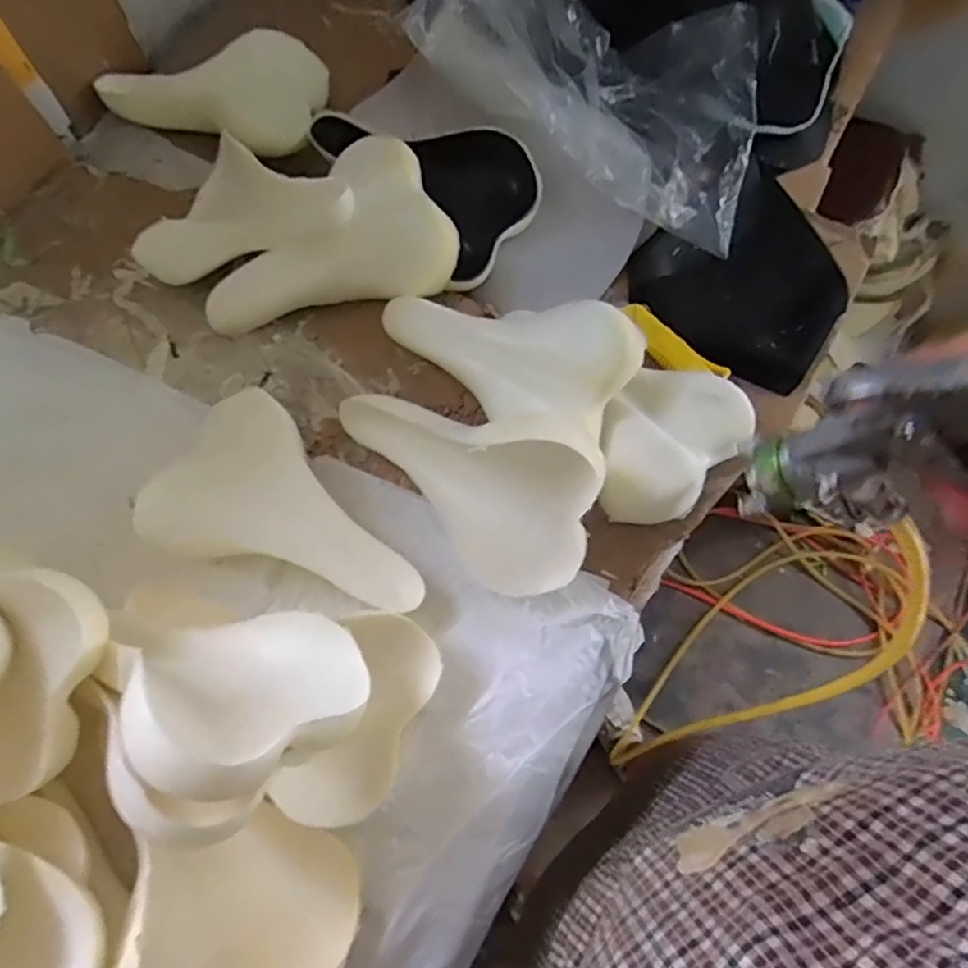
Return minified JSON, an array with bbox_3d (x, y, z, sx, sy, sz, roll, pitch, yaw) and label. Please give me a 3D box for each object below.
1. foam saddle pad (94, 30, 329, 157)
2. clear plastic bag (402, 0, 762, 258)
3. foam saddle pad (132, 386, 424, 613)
[{"bbox_3d":[-0.301,-0.464,0.727,0.244,0.053,0.153,21,69,8],"label":"foam saddle pad"},{"bbox_3d":[0.134,-0.451,0.698,0.391,0.093,0.250,30,71,11],"label":"clear plastic bag"},{"bbox_3d":[-0.164,0.030,0.576,0.249,0.044,0.153,26,70,10],"label":"foam saddle pad"}]

